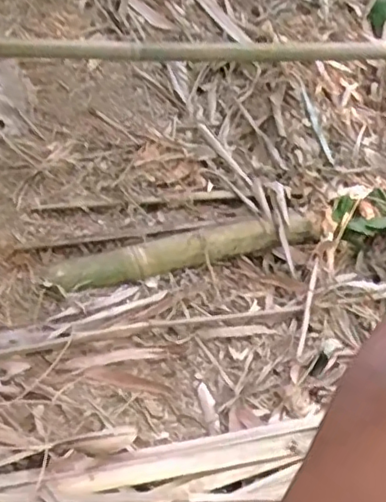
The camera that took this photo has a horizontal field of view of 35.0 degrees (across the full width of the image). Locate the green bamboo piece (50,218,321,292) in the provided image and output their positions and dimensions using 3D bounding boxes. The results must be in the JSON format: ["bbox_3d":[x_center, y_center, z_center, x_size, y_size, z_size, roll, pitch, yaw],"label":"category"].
[{"bbox_3d":[-0.002,-0.003,1.160,0.513,0.056,0.057,-15,30,-15],"label":"green bamboo piece"}]

